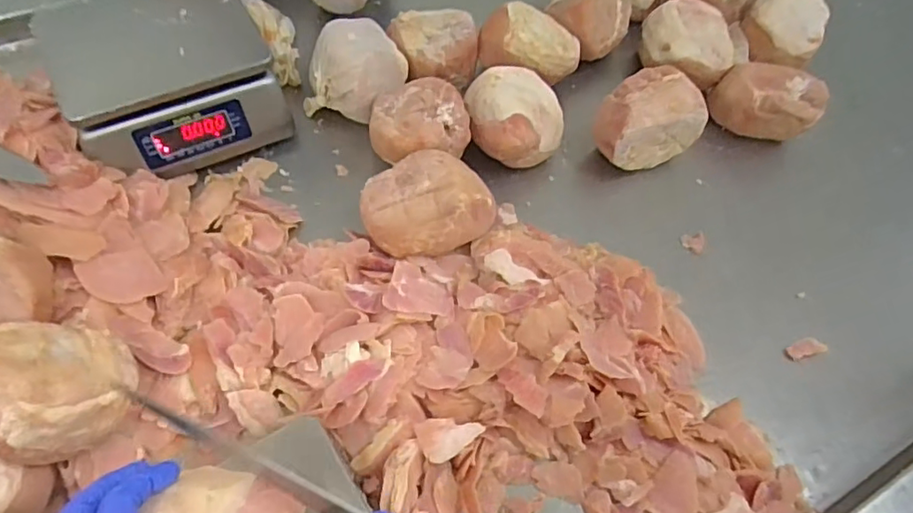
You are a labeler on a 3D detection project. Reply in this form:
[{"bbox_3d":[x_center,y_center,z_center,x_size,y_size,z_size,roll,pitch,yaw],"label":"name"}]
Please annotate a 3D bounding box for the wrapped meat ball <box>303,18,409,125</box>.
[{"bbox_3d":[-0.131,-0.244,0.762,0.112,0.098,0.115,2,58,-3],"label":"wrapped meat ball"}]

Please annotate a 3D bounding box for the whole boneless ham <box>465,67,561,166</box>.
[{"bbox_3d":[0.076,-0.177,0.751,0.120,0.097,0.127,-10,60,-10],"label":"whole boneless ham"}]

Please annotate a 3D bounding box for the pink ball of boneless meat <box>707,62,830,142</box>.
[{"bbox_3d":[0.430,-0.212,0.807,0.137,0.080,0.081,14,59,4],"label":"pink ball of boneless meat"}]

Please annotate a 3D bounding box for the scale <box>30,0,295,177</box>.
[{"bbox_3d":[-0.350,-0.221,0.700,0.227,0.106,0.220,-26,64,-19],"label":"scale"}]

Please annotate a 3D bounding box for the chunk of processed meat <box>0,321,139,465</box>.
[{"bbox_3d":[-0.338,0.103,0.468,0.102,0.093,0.117,19,59,7],"label":"chunk of processed meat"}]

